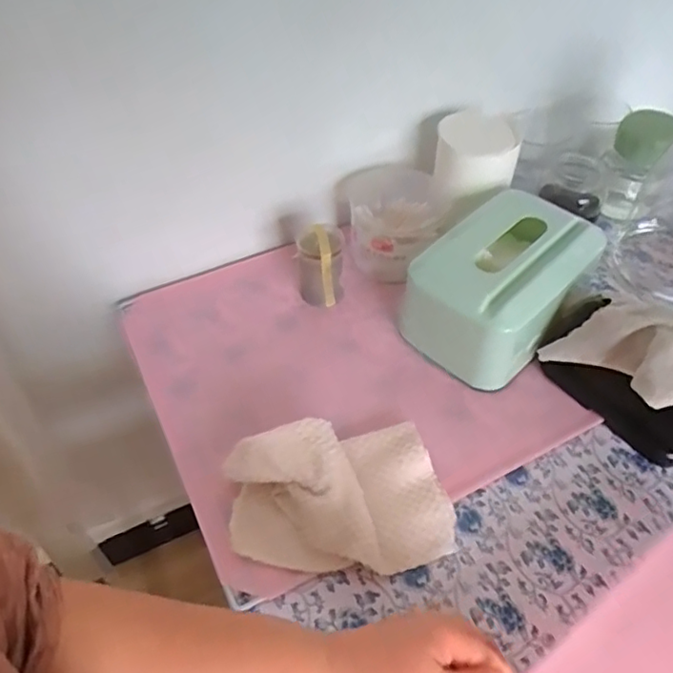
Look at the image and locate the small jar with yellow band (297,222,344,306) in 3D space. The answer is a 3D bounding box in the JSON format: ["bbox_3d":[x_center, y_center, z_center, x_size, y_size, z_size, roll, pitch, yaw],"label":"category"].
[{"bbox_3d":[-0.016,-0.072,0.587,0.046,0.074,0.049,-3,50,-2],"label":"small jar with yellow band"}]

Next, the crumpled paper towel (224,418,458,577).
[{"bbox_3d":[0.003,0.121,0.441,0.164,0.044,0.108,-8,51,-6],"label":"crumpled paper towel"}]

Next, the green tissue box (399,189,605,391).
[{"bbox_3d":[0.152,-0.045,0.551,0.123,0.097,0.177,33,58,25],"label":"green tissue box"}]

